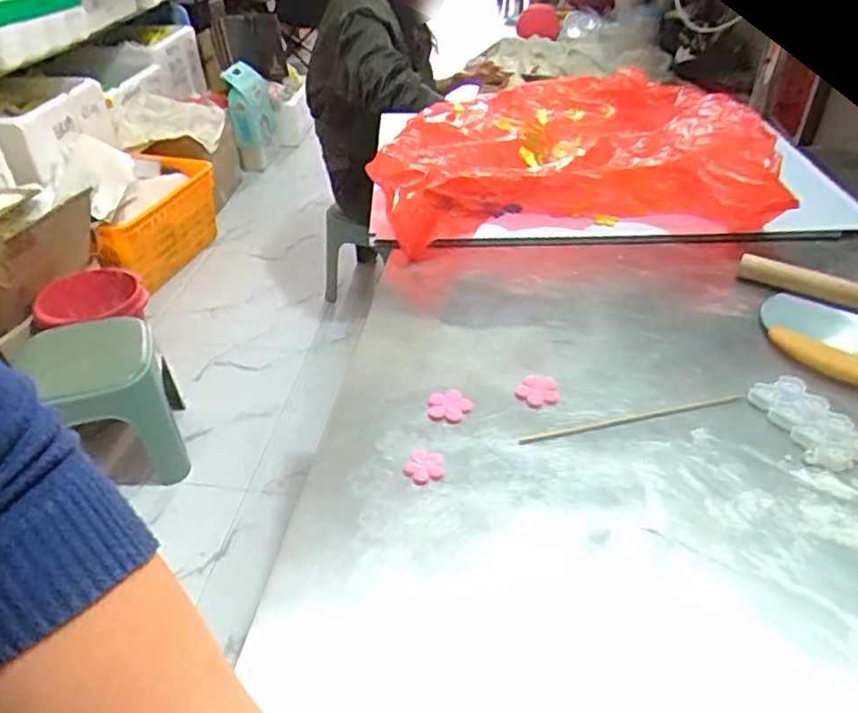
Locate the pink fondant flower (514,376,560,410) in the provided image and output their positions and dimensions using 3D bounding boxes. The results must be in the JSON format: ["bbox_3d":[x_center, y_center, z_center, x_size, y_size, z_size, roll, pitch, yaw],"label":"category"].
[{"bbox_3d":[0.089,0.028,0.544,0.036,0.004,0.032,-30,47,-32],"label":"pink fondant flower"}]

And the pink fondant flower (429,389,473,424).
[{"bbox_3d":[0.015,0.039,0.529,0.032,0.009,0.031,-1,38,0],"label":"pink fondant flower"}]

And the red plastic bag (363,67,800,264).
[{"bbox_3d":[0.158,-0.255,0.844,0.431,0.096,0.394,-1,38,0],"label":"red plastic bag"}]

